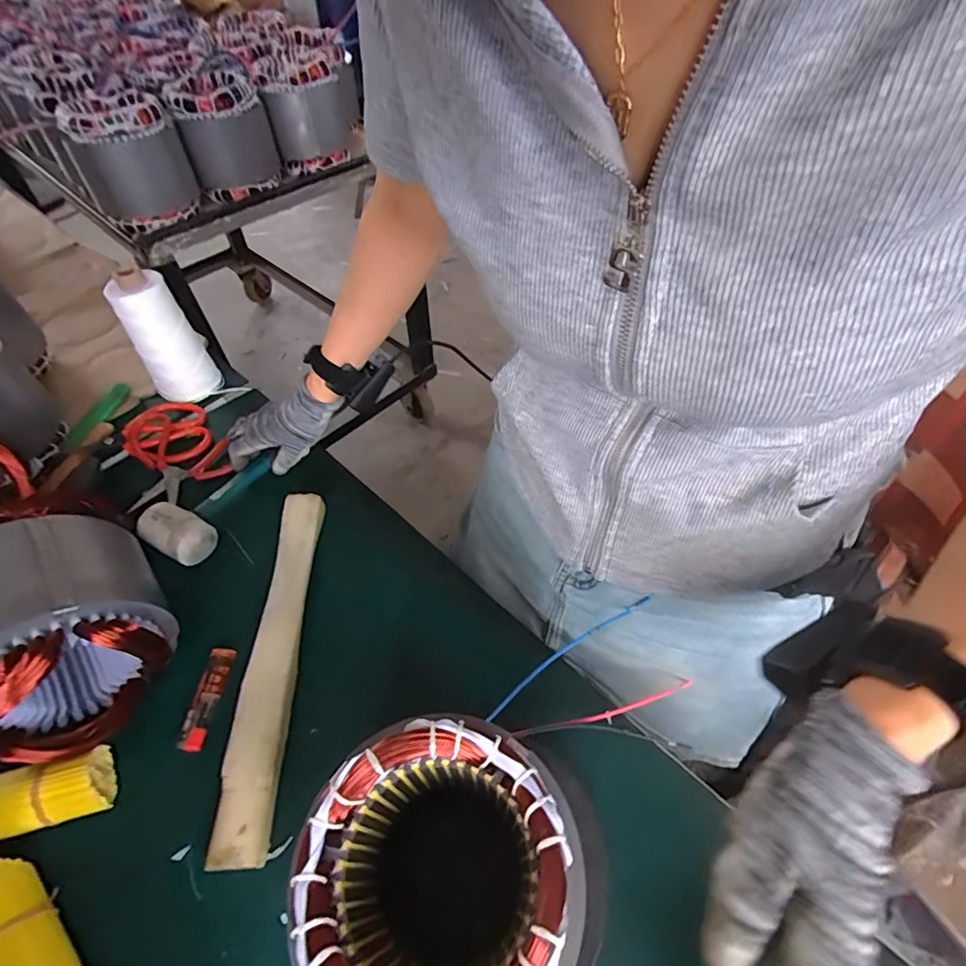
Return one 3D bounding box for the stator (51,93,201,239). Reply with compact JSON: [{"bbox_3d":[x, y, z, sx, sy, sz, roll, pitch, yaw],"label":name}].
[{"bbox_3d":[-0.576,-0.528,0.840,0.155,0.141,0.168,-31,58,-21],"label":"stator"}]

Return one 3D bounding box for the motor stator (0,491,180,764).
[{"bbox_3d":[-0.343,0.122,0.414,0.142,0.156,0.144,-34,60,-23],"label":"motor stator"}]

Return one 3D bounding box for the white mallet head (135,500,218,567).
[{"bbox_3d":[-0.321,0.054,0.540,0.069,0.051,0.047,21,56,16],"label":"white mallet head"}]

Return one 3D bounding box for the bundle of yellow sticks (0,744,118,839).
[{"bbox_3d":[-0.352,0.245,0.396,0.109,0.038,0.046,-13,54,-10],"label":"bundle of yellow sticks"}]

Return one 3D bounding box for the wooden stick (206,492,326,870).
[{"bbox_3d":[-0.192,0.151,0.478,0.042,0.026,0.330,-2,53,-1],"label":"wooden stick"}]

